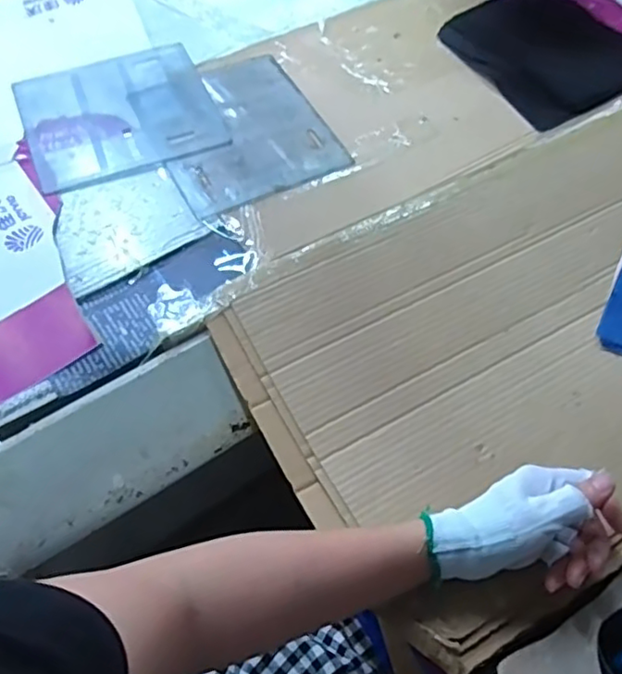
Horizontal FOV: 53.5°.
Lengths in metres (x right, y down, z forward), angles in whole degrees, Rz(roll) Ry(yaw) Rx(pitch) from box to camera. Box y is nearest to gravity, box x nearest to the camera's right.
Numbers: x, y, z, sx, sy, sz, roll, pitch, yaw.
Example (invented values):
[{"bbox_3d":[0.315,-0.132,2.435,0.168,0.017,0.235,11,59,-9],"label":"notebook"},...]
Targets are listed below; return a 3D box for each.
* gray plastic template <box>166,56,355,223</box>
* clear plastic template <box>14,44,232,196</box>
[{"bbox_3d":[-0.084,-0.243,0.721,0.188,0.008,0.215,-25,64,-14],"label":"gray plastic template"},{"bbox_3d":[-0.226,-0.265,0.728,0.212,0.009,0.194,-20,61,-12],"label":"clear plastic template"}]

